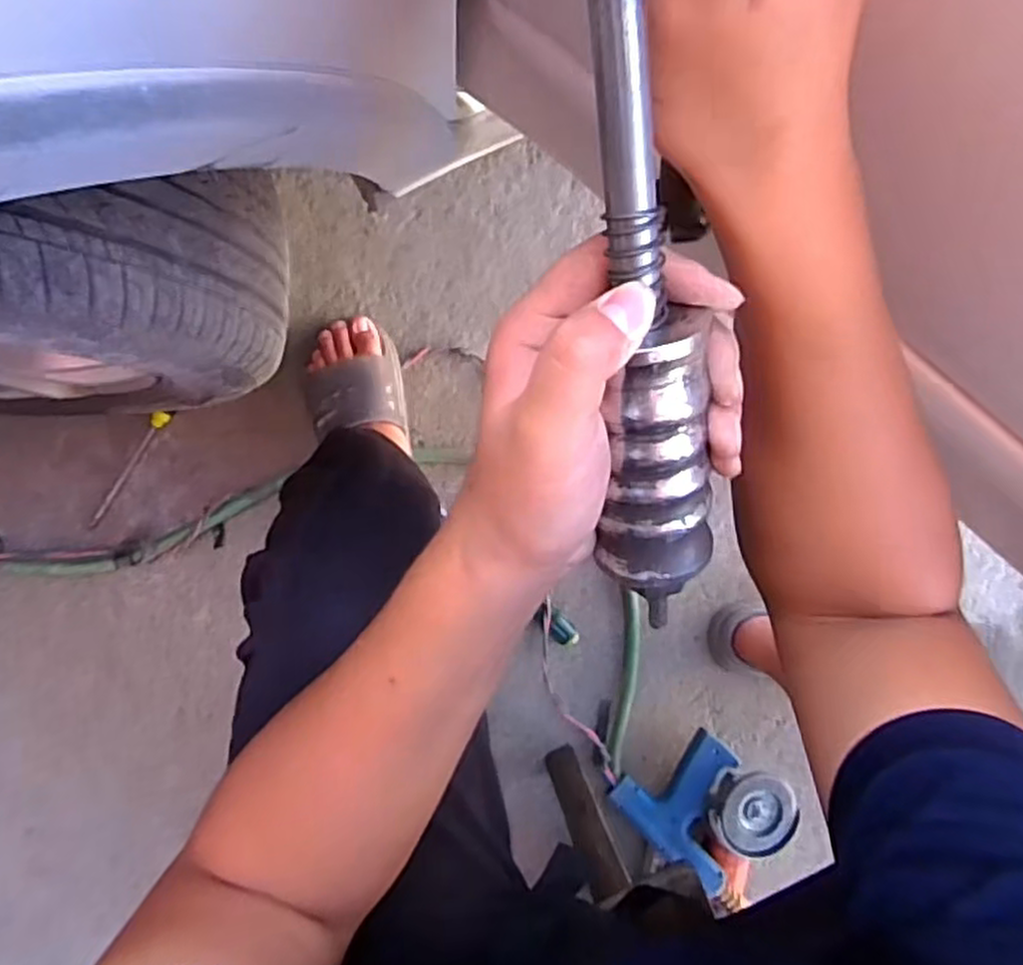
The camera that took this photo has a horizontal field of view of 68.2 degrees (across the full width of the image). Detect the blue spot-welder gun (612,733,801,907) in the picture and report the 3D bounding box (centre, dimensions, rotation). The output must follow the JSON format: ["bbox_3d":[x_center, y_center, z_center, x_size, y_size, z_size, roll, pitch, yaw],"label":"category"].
[{"bbox_3d":[0.237,0.393,0.932,0.181,0.059,0.154,40,85,16],"label":"blue spot-welder gun"}]

